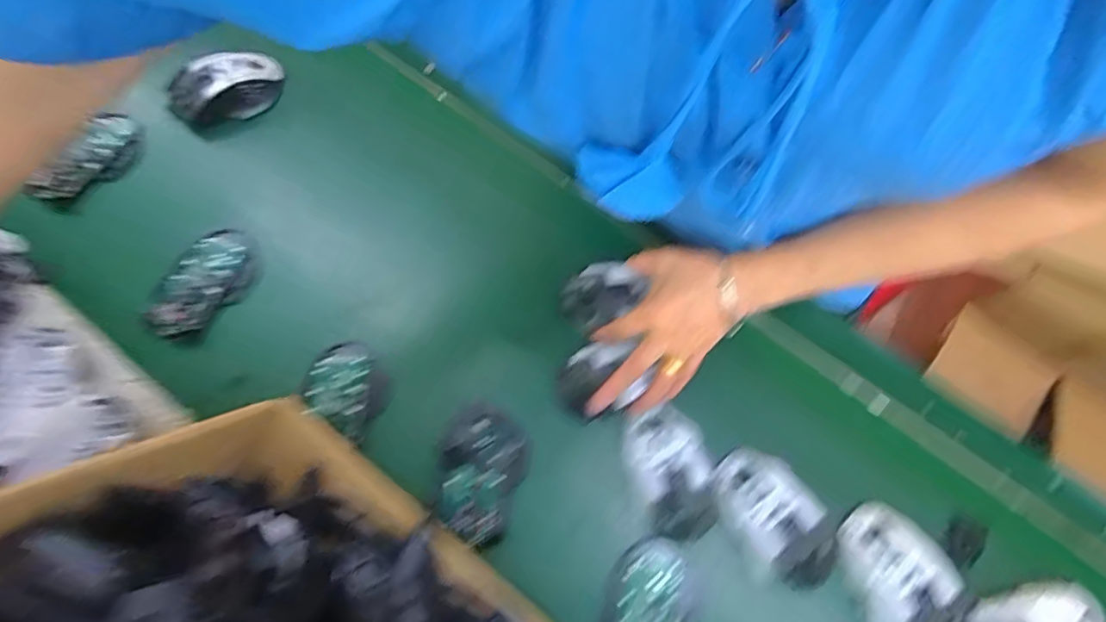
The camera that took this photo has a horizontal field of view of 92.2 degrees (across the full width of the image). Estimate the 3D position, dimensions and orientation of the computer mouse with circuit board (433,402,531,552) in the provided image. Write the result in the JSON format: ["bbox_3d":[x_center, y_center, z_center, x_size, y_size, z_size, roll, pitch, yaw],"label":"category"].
[{"bbox_3d":[-0.066,0.143,0.471,0.073,0.018,0.108,18,71,6],"label":"computer mouse with circuit board"}]

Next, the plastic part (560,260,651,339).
[{"bbox_3d":[0.041,-0.015,0.495,0.071,0.018,0.055,-37,63,0],"label":"plastic part"}]

